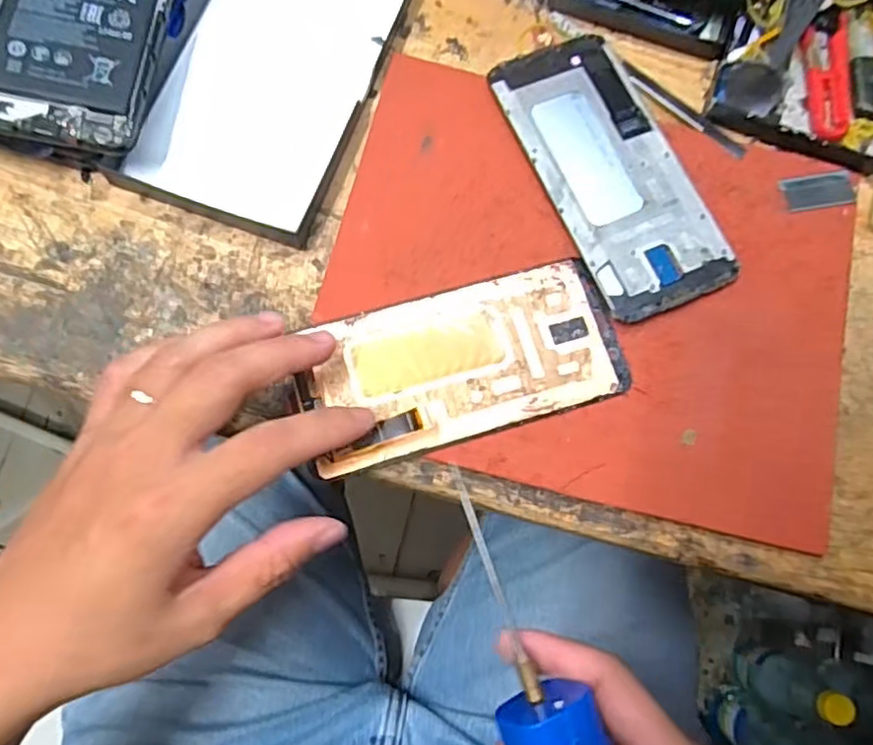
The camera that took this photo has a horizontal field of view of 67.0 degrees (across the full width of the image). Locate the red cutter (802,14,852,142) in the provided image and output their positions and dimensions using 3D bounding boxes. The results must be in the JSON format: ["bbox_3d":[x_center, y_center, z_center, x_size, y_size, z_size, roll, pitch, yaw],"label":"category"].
[{"bbox_3d":[0.212,-0.162,0.358,0.023,0.009,0.076,6,81,-3],"label":"red cutter"}]

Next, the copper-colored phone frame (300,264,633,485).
[{"bbox_3d":[0.013,-0.006,0.302,0.146,0.013,0.071,-16,77,-8],"label":"copper-colored phone frame"}]

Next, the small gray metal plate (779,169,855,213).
[{"bbox_3d":[0.201,-0.095,0.345,0.039,0.004,0.020,-12,74,-1],"label":"small gray metal plate"}]

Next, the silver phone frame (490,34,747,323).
[{"bbox_3d":[0.086,-0.101,0.330,0.067,0.011,0.150,-24,83,-7],"label":"silver phone frame"}]

